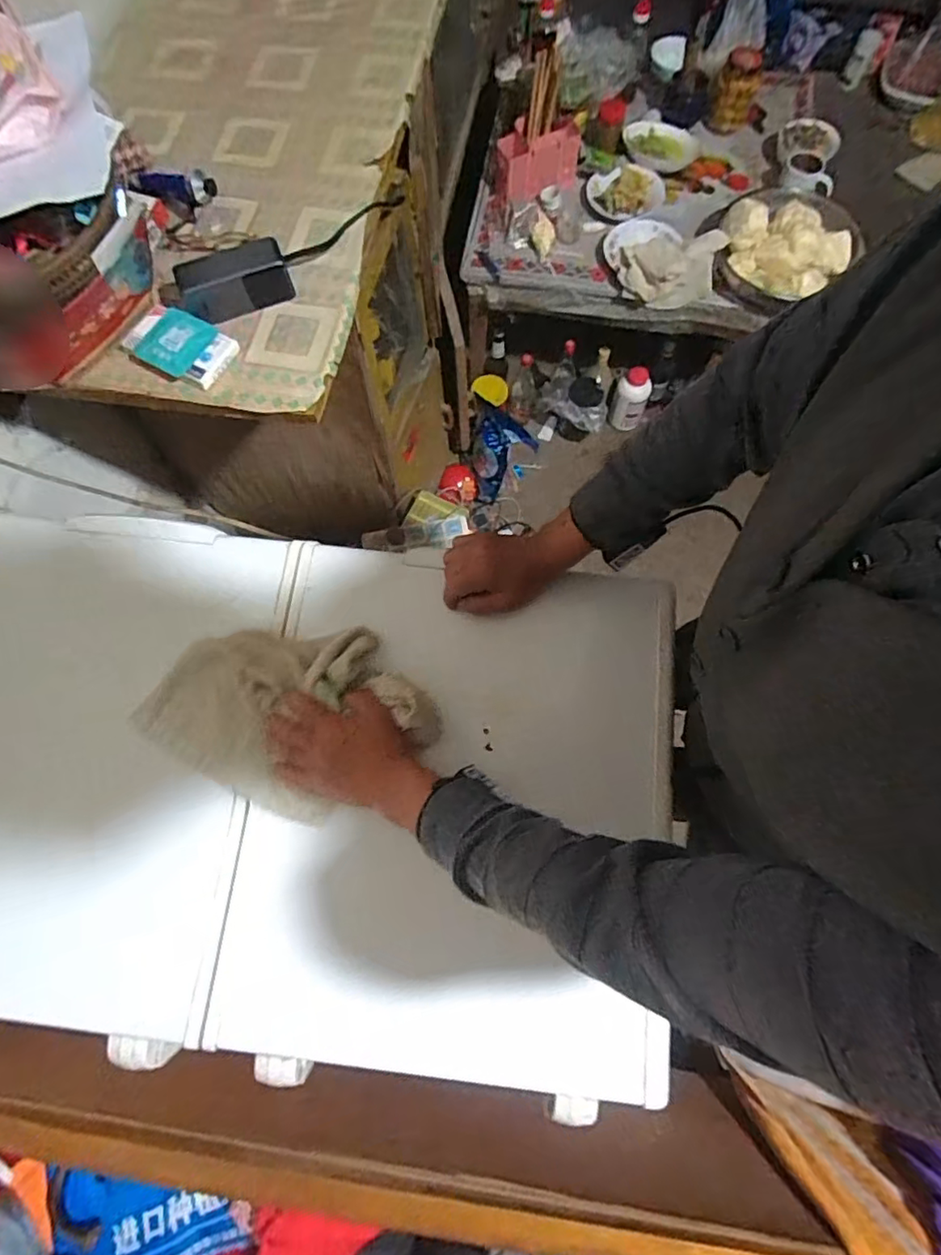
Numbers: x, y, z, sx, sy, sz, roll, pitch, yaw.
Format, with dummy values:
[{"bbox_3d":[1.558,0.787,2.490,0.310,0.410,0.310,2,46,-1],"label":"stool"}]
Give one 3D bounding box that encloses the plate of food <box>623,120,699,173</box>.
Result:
[{"bbox_3d":[0.450,-1.130,1.346,0.189,0.040,0.153,-12,73,-4],"label":"plate of food"}]

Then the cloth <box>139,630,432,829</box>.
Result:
[{"bbox_3d":[-0.188,0.082,0.586,0.281,0.060,0.204,29,75,9],"label":"cloth"}]

